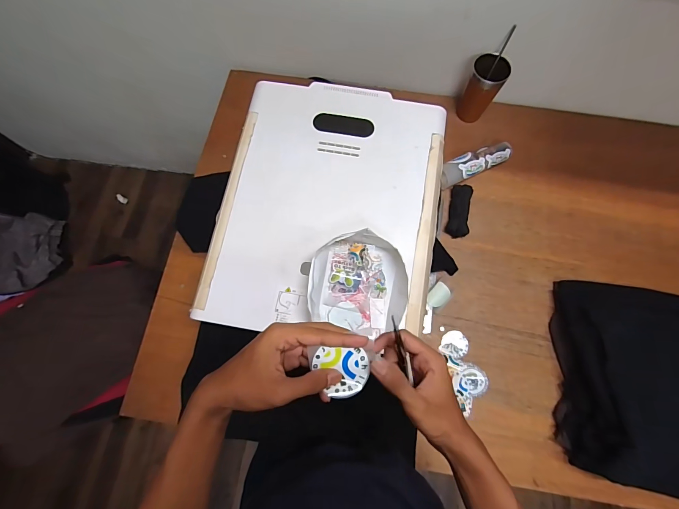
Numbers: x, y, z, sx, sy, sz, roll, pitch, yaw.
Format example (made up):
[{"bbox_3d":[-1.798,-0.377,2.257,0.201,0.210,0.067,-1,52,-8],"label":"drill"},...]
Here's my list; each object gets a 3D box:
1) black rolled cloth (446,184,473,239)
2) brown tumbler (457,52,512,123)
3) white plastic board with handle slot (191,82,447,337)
[{"bbox_3d":[0.286,-0.102,0.767,0.047,0.032,0.124,11,74,2],"label":"black rolled cloth"},{"bbox_3d":[0.339,-0.397,0.785,0.077,0.142,0.079,0,74,-1],"label":"brown tumbler"},{"bbox_3d":[-0.016,-0.103,0.606,0.399,0.035,0.492,10,74,1],"label":"white plastic board with handle slot"}]

